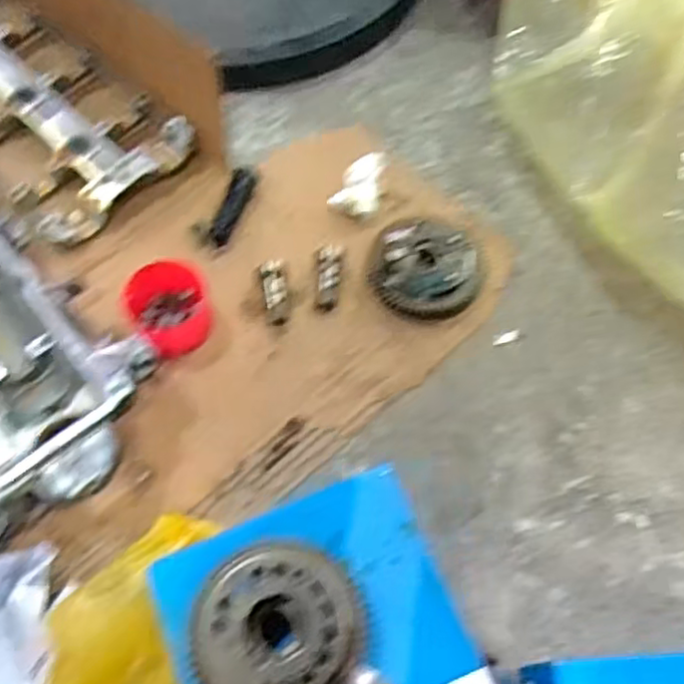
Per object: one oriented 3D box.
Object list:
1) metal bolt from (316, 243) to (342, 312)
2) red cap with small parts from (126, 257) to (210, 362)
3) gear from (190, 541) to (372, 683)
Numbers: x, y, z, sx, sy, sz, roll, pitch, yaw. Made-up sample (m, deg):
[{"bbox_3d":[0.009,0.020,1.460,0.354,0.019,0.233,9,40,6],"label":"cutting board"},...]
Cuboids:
[{"bbox_3d":[-0.012,-0.058,0.592,0.019,0.012,0.064,4,63,2],"label":"metal bolt"},{"bbox_3d":[-0.139,-0.027,0.559,0.063,0.048,0.059,0,63,0],"label":"red cap with small parts"},{"bbox_3d":[-0.035,0.152,0.361,0.089,0.025,0.087,0,63,0],"label":"gear"}]

